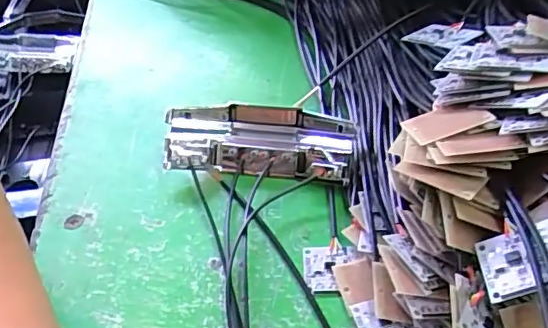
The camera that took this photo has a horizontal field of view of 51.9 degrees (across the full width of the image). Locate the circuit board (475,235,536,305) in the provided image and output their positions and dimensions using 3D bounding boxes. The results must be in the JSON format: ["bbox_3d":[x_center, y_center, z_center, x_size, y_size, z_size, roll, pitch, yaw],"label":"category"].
[{"bbox_3d":[0.084,0.037,0.204,0.016,0.004,0.023,-24,51,23],"label":"circuit board"}]

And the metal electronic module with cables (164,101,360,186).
[{"bbox_3d":[-0.008,-0.009,0.299,0.095,0.028,0.039,5,46,11],"label":"metal electronic module with cables"}]

